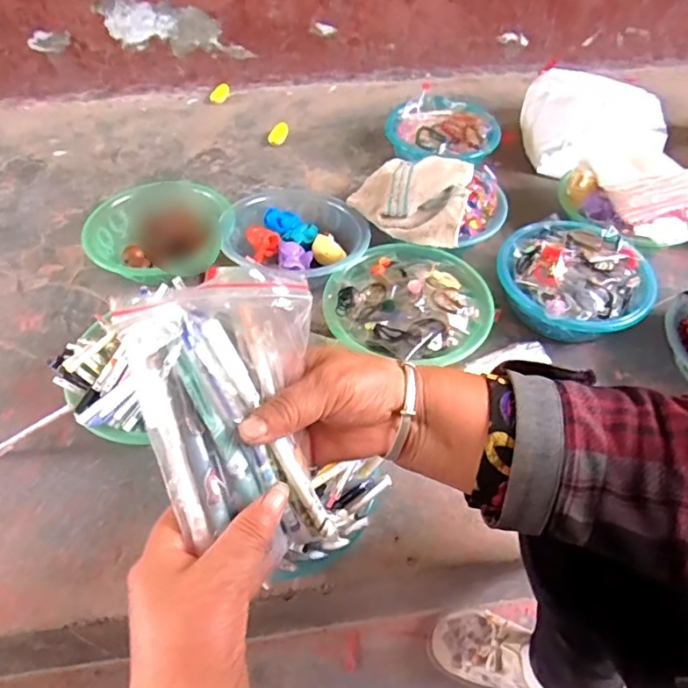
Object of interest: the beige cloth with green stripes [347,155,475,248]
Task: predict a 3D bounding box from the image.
[{"bbox_3d":[0.109,-0.251,0.894,0.189,0.066,0.199,12,51,9],"label":"beige cloth with green stripes"}]

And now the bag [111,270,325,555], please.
[{"bbox_3d":[-0.063,0.039,0.292,0.094,0.027,0.149,-6,98,-22],"label":"bag"}]

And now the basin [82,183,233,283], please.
[{"bbox_3d":[-0.306,-0.174,0.901,0.223,0.085,0.198,-8,50,-8],"label":"basin"}]

